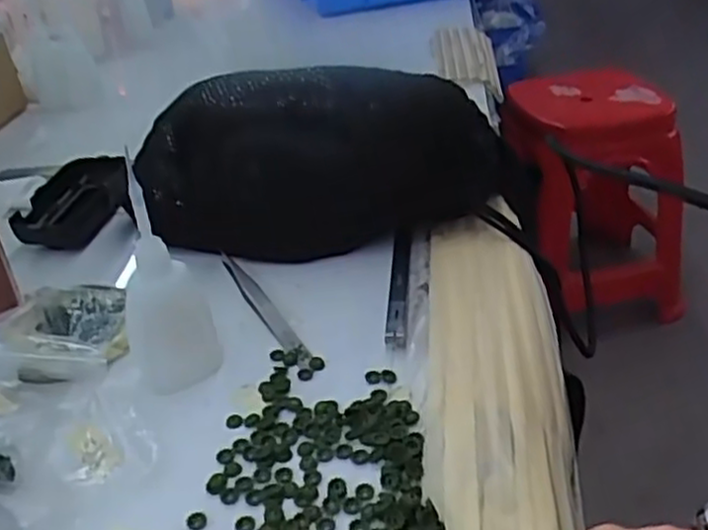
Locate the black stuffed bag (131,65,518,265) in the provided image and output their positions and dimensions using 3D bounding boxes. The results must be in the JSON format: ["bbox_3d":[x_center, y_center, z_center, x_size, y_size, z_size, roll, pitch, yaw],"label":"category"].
[{"bbox_3d":[-0.019,-0.077,0.491,0.238,0.112,0.086,-10,33,-9],"label":"black stuffed bag"}]

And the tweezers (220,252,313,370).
[{"bbox_3d":[-0.056,0.022,0.440,0.012,0.005,0.122,-20,36,-23],"label":"tweezers"}]

